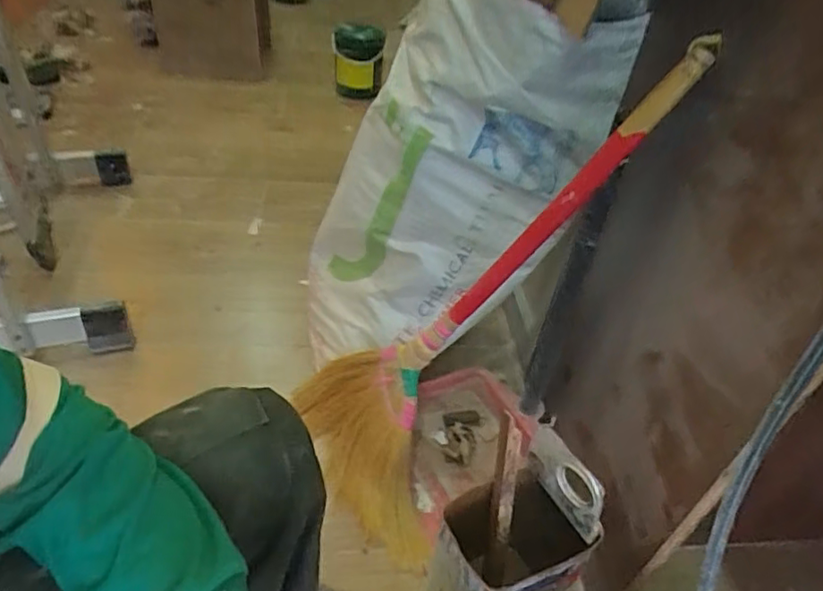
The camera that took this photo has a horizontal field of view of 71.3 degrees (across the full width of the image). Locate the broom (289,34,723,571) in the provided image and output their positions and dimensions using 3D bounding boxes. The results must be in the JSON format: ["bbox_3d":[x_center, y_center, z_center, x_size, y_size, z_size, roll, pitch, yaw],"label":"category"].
[{"bbox_3d":[0.087,0.034,0.775,0.128,0.766,0.354,17,33,-31],"label":"broom"}]

